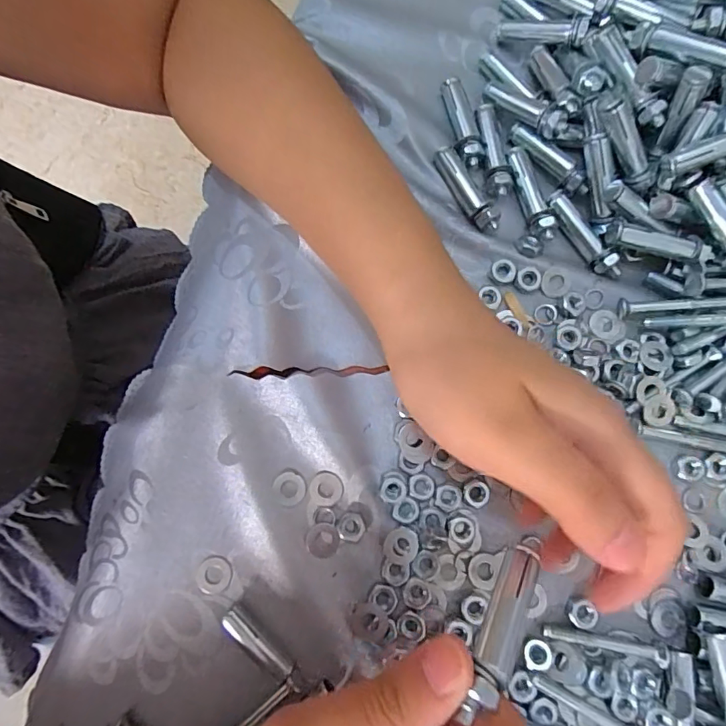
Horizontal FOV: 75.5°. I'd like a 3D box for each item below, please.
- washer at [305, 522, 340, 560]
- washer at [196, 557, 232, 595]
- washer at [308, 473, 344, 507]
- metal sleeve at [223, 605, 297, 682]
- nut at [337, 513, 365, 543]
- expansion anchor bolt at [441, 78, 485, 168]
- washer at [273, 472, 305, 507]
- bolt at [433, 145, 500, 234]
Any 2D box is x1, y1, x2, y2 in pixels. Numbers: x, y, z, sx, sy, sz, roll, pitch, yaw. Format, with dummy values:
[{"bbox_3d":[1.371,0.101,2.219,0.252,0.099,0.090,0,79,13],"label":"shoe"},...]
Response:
[{"bbox_3d":[-0.020,0.088,0.231,0.016,0.004,0.017,15,79,3],"label":"washer"},{"bbox_3d":[-0.073,0.104,0.228,0.017,0.004,0.017,18,79,4],"label":"washer"},{"bbox_3d":[-0.019,0.064,0.234,0.017,0.004,0.016,0,79,0],"label":"washer"},{"bbox_3d":[-0.049,0.131,0.219,0.039,0.009,0.011,38,81,7],"label":"metal sleeve"},{"bbox_3d":[-0.006,0.081,0.231,0.013,0.006,0.013,0,79,0],"label":"nut"},{"bbox_3d":[0.056,-0.137,0.265,0.015,0.011,0.055,-10,79,-2],"label":"expansion anchor bolt"},{"bbox_3d":[-0.037,0.063,0.234,0.017,0.004,0.016,15,79,3],"label":"washer"},{"bbox_3d":[0.058,-0.097,0.258,0.013,0.009,0.053,-29,80,-6],"label":"bolt"}]

